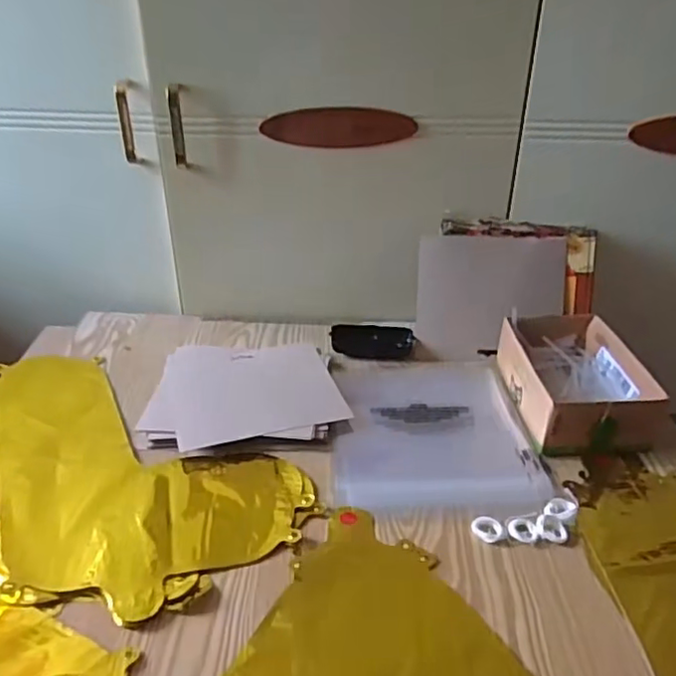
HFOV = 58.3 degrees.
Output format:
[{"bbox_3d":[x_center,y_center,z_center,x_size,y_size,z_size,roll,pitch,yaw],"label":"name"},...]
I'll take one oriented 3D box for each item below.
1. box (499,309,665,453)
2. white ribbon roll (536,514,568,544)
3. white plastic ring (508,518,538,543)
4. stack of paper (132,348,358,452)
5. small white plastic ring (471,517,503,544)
[{"bbox_3d":[0.272,0.043,0.703,0.137,0.064,0.205,0,31,-1],"label":"box"},{"bbox_3d":[0.193,0.172,0.547,0.027,0.008,0.024,8,32,12],"label":"white ribbon roll"},{"bbox_3d":[0.167,0.174,0.548,0.026,0.006,0.023,16,35,25],"label":"white plastic ring"},{"bbox_3d":[-0.104,0.062,0.715,0.215,0.016,0.173,-1,31,-3],"label":"stack of paper"},{"bbox_3d":[0.134,0.173,0.547,0.028,0.008,0.022,16,35,25],"label":"small white plastic ring"}]

